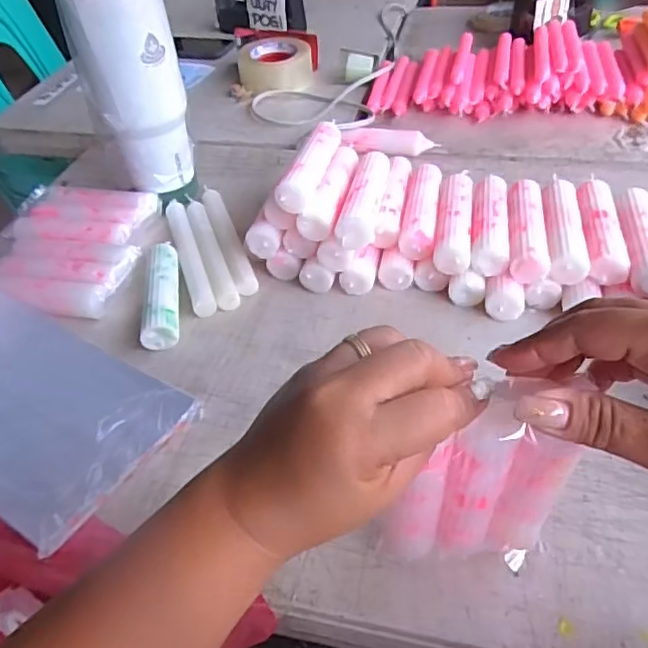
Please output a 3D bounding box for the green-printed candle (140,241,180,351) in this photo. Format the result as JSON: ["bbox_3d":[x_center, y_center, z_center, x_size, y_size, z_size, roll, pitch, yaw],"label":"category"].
[{"bbox_3d":[-0.159,-0.033,0.584,0.032,0.029,0.129,-10,44,-4],"label":"green-printed candle"}]

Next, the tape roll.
[{"bbox_3d":[-0.078,-0.423,0.971,0.116,0.049,0.120,-3,44,3],"label":"tape roll"}]

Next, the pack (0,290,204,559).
[{"bbox_3d":[-0.253,0.060,0.499,0.267,0.030,0.151,22,51,27],"label":"pack"}]

